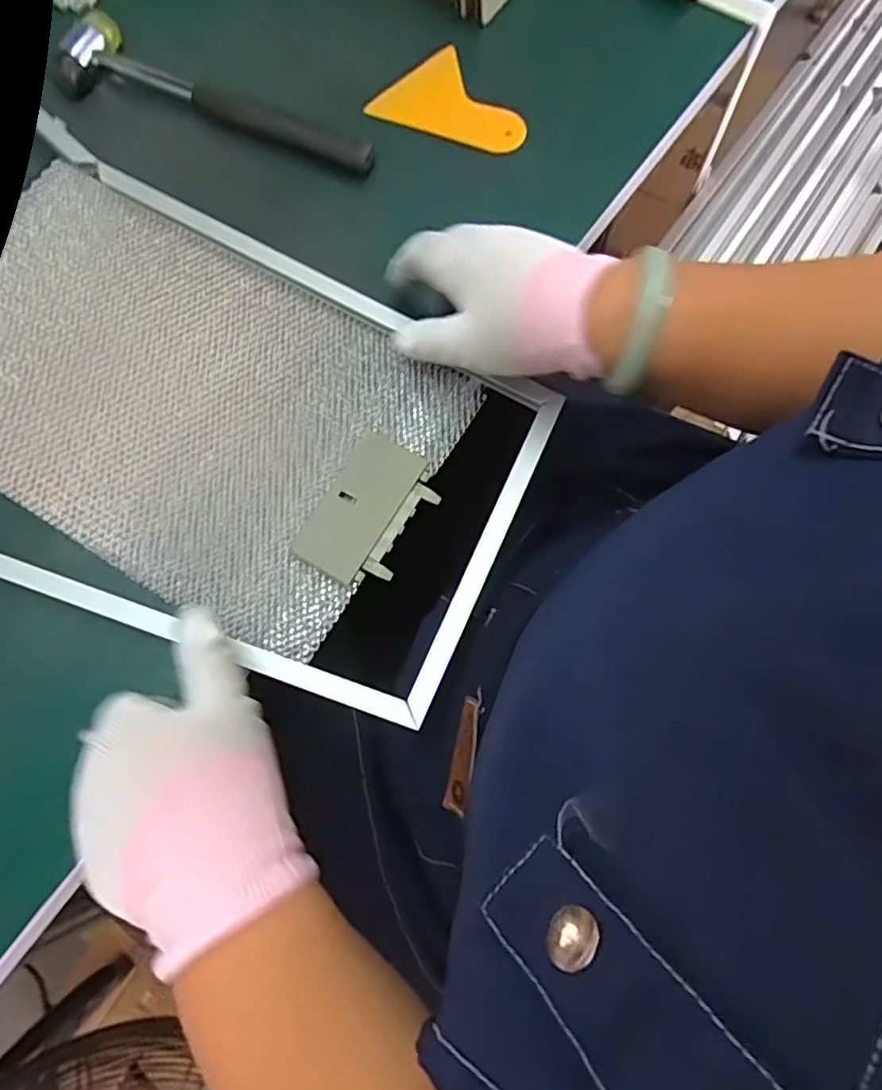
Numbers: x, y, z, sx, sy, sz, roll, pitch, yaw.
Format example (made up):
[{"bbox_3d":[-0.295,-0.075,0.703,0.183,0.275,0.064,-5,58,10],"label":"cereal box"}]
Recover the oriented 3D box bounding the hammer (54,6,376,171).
[{"bbox_3d":[-0.160,-0.302,0.448,0.241,0.033,0.054,25,74,6],"label":"hammer"}]

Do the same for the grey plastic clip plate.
[{"bbox_3d":[-0.040,-0.019,0.363,0.056,0.009,0.084,29,75,7],"label":"grey plastic clip plate"}]

